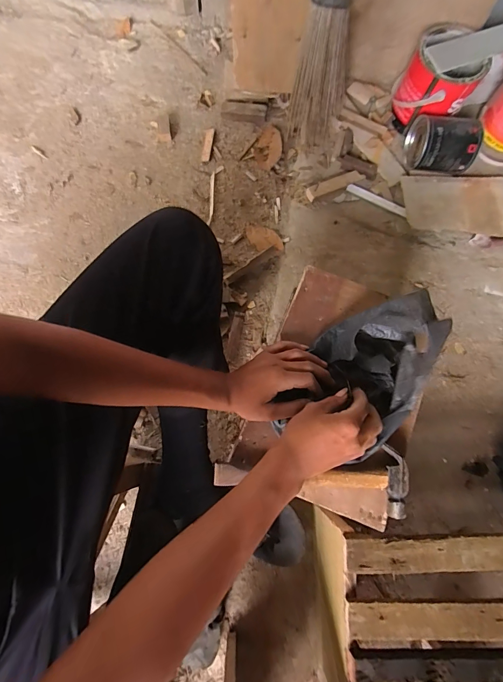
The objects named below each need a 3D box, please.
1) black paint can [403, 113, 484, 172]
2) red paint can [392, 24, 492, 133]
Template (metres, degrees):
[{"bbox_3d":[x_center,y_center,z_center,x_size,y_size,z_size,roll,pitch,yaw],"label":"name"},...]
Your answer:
[{"bbox_3d":[0.425,-0.438,0.778,0.133,0.092,0.101,4,78,-3],"label":"black paint can"},{"bbox_3d":[0.410,-0.566,0.779,0.145,0.144,0.145,1,78,-3],"label":"red paint can"}]

